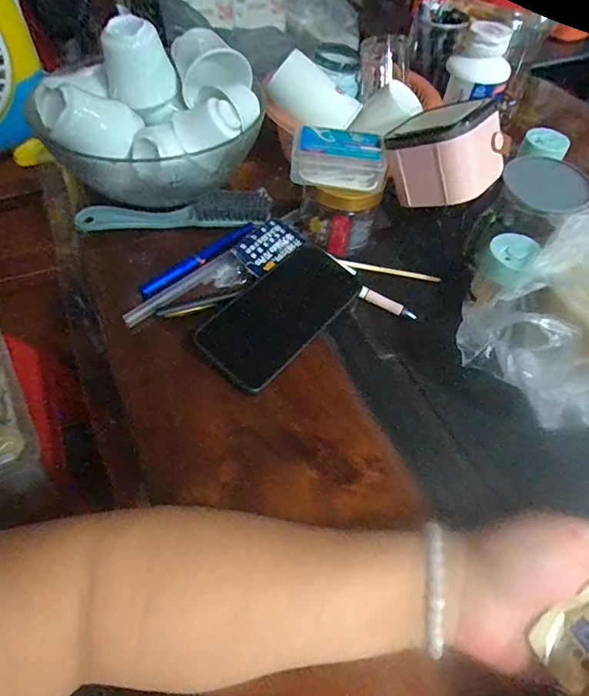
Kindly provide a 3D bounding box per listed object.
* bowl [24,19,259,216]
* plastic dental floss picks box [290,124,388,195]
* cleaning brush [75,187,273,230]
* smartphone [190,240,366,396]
[{"bbox_3d":[-0.144,-0.233,0.462,0.195,0.117,0.172,-31,62,-23],"label":"bowl"},{"bbox_3d":[0.044,-0.187,0.455,0.091,0.038,0.048,7,54,2],"label":"plastic dental floss picks box"},{"bbox_3d":[-0.124,-0.141,0.484,0.200,0.031,0.035,-7,55,-9],"label":"cleaning brush"},{"bbox_3d":[-0.009,-0.036,0.419,0.075,0.009,0.167,40,60,8],"label":"smartphone"}]

